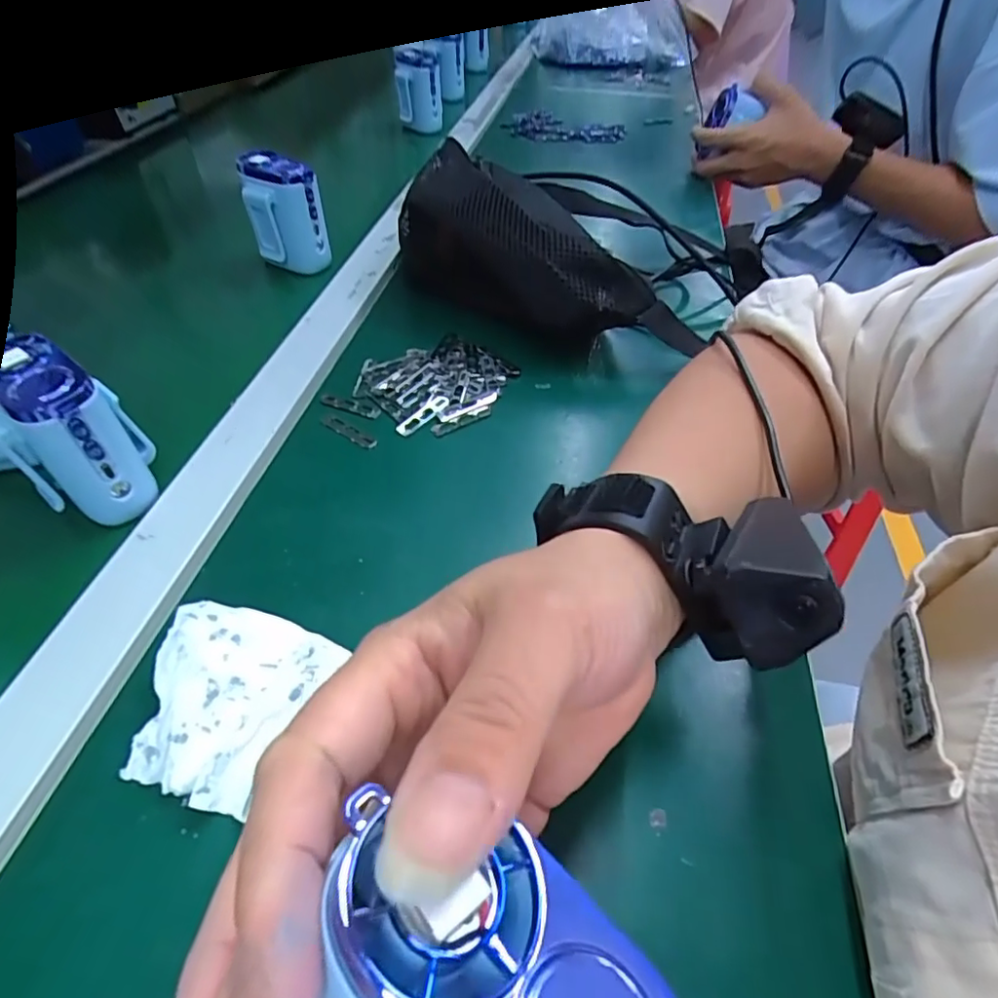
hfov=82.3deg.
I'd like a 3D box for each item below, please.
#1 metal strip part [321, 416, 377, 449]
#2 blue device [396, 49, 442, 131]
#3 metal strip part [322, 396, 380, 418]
[{"bbox_3d":[-0.095,-0.043,0.360,0.044,0.004,0.010,29,52,21],"label":"metal strip part"},{"bbox_3d":[-0.110,-0.559,0.782,0.063,0.082,0.061,-2,48,-6],"label":"blue device"},{"bbox_3d":[-0.098,-0.062,0.377,0.042,0.004,0.010,19,49,14],"label":"metal strip part"}]

